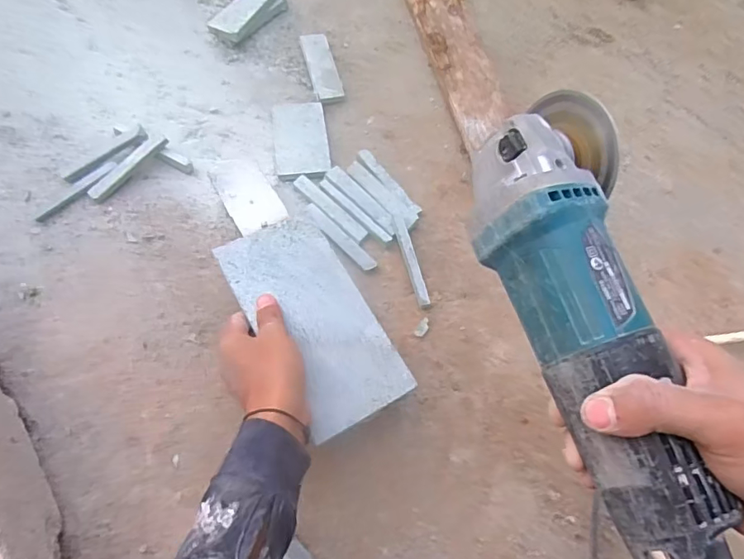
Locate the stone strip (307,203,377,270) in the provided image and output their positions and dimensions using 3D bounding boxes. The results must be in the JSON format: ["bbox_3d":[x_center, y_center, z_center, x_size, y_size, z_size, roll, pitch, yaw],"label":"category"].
[{"bbox_3d":[-0.034,-0.043,0.552,0.097,0.010,0.016,42,73,15],"label":"stone strip"}]

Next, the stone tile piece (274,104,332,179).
[{"bbox_3d":[-0.080,-0.158,0.596,0.059,0.012,0.109,-7,68,-4],"label":"stone tile piece"}]

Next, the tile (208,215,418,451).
[{"bbox_3d":[-0.051,0.032,0.467,0.096,0.014,0.197,-31,71,-13],"label":"tile"}]

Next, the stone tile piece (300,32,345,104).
[{"bbox_3d":[-0.061,-0.257,0.641,0.035,0.014,0.104,-13,68,-7],"label":"stone tile piece"}]

